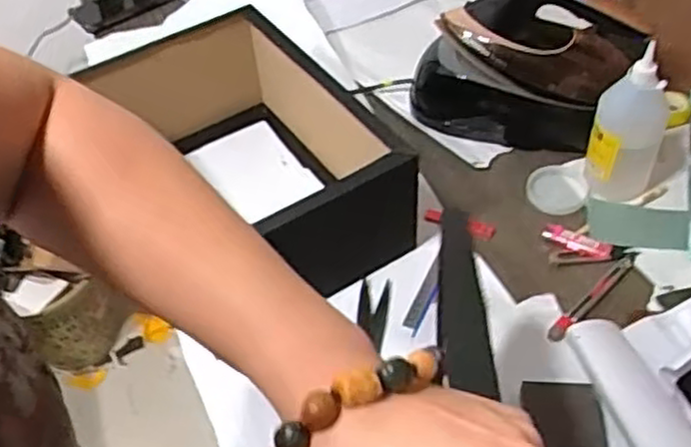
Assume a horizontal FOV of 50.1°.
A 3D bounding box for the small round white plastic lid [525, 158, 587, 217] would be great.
[{"bbox_3d":[0.259,-0.045,0.906,0.070,0.016,0.085,8,49,12],"label":"small round white plastic lid"}]

